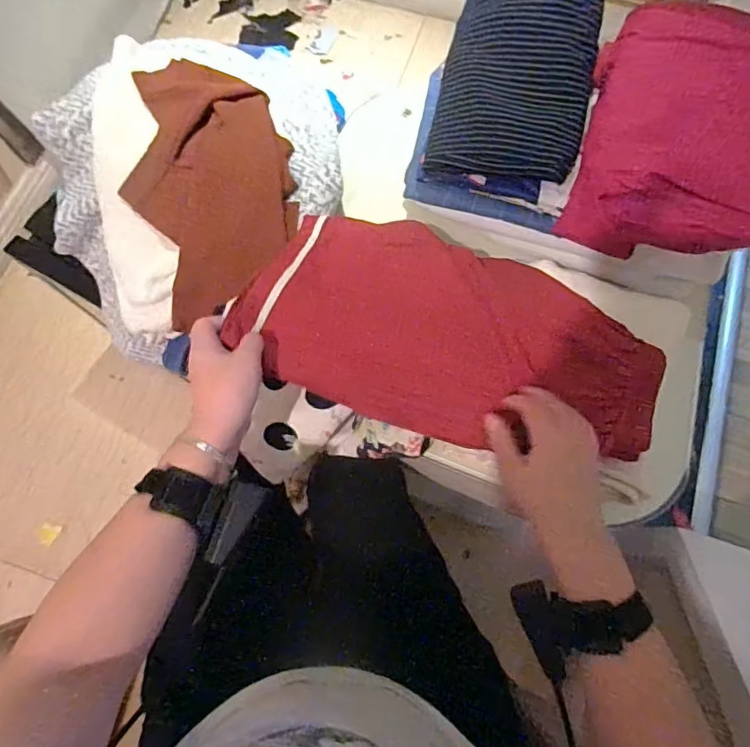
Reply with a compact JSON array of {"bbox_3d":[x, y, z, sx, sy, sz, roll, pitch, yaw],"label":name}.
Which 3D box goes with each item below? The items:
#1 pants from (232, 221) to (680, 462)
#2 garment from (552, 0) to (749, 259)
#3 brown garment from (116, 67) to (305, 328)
[{"bbox_3d":[0.074,-0.048,0.531,0.409,0.078,0.221,17,74,5],"label":"pants"},{"bbox_3d":[0.327,-0.249,0.528,0.204,0.053,0.261,13,97,5],"label":"garment"},{"bbox_3d":[-0.204,-0.239,0.636,0.207,0.077,0.311,-21,74,-6],"label":"brown garment"}]

